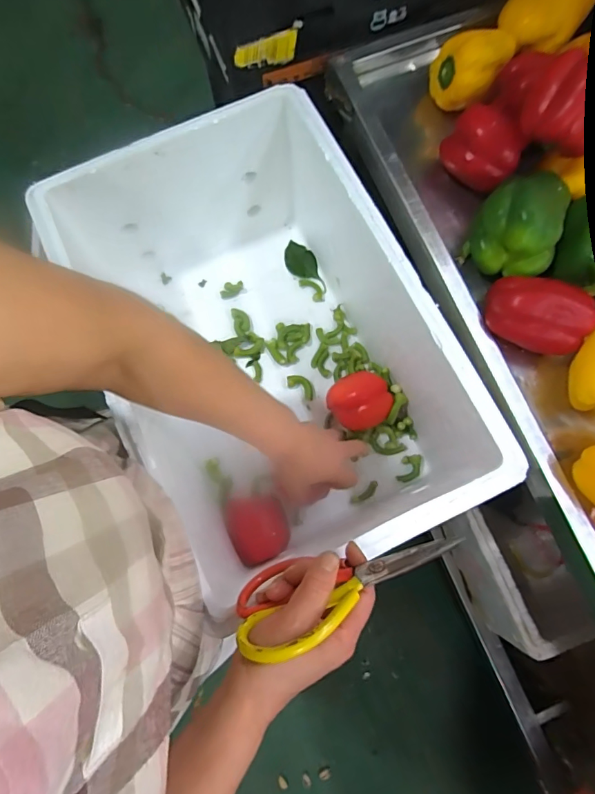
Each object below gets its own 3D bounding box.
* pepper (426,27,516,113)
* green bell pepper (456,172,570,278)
[{"bbox_3d":[0.197,-0.382,0.501,0.073,0.065,0.068,0,79,0],"label":"pepper"},{"bbox_3d":[0.223,-0.176,0.455,0.077,0.079,0.090,6,79,1],"label":"green bell pepper"}]

